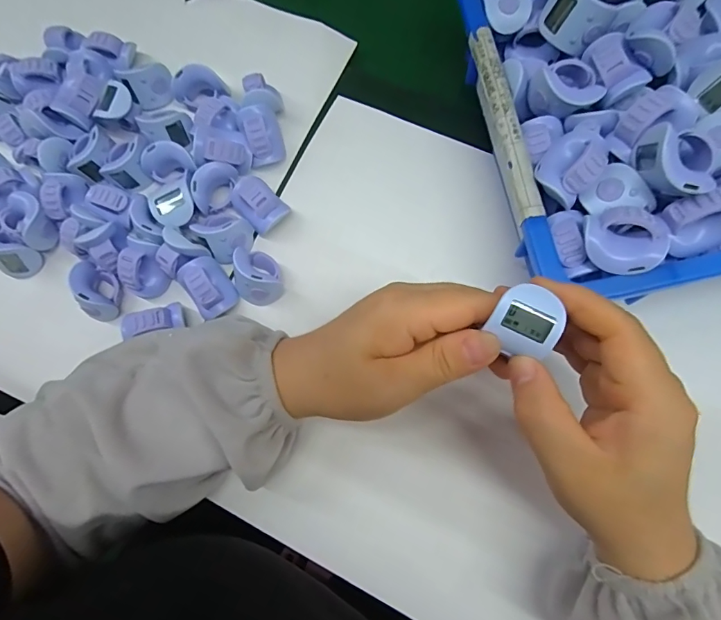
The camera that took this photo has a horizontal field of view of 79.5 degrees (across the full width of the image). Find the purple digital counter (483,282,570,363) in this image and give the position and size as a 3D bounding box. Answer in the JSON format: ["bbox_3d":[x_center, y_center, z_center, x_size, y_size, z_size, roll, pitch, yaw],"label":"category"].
[{"bbox_3d":[0.076,0.006,0.200,0.029,0.015,0.030,32,101,4],"label":"purple digital counter"}]

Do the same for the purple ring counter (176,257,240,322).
[{"bbox_3d":[-0.105,-0.016,0.301,0.027,0.025,0.039,-33,76,-5],"label":"purple ring counter"}]

